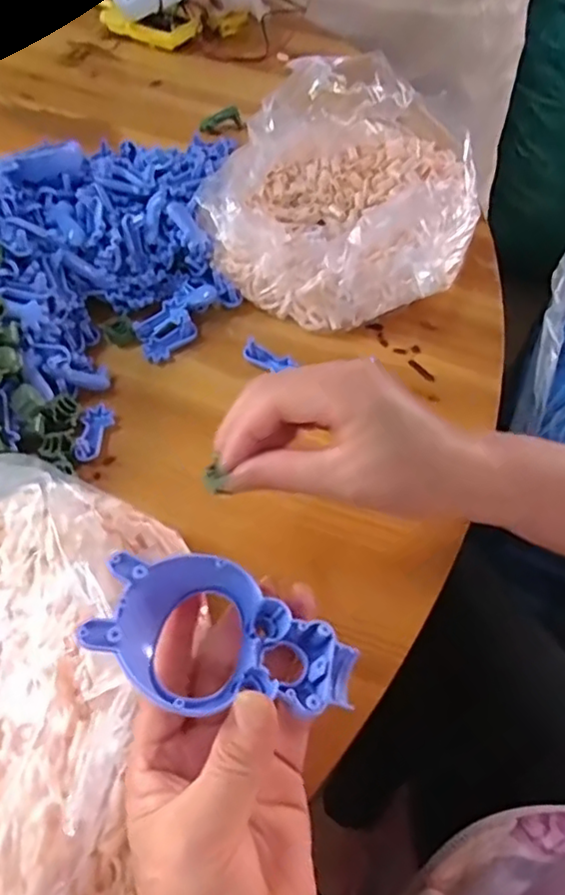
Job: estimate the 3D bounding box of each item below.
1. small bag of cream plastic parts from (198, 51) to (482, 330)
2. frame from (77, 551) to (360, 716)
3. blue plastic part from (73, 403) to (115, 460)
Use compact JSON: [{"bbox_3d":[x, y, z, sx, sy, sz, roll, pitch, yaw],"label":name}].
[{"bbox_3d":[0.056,-0.189,0.442,0.170,0.081,0.214,28,60,17],"label":"small bag of cream plastic parts"},{"bbox_3d":[-0.021,0.073,0.238,0.103,0.018,0.053,21,57,-5],"label":"frame"},{"bbox_3d":[-0.115,-0.010,0.371,0.017,0.009,0.041,10,57,6],"label":"blue plastic part"}]

